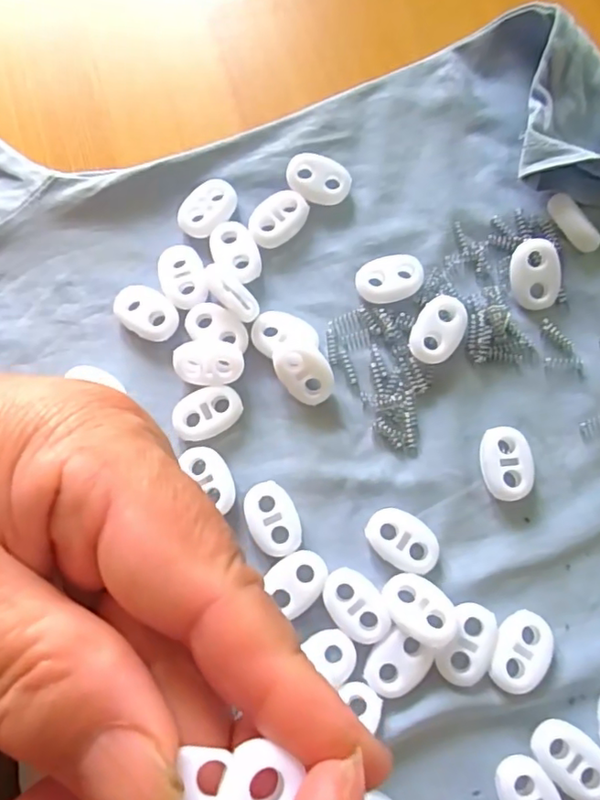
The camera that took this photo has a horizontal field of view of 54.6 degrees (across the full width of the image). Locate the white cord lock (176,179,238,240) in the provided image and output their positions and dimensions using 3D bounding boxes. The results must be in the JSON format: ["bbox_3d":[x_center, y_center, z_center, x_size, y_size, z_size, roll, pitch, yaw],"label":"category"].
[{"bbox_3d":[-0.032,-0.065,0.197,0.015,0.004,0.021,40,82,9],"label":"white cord lock"}]

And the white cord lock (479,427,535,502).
[{"bbox_3d":[0.063,0.020,0.179,0.015,0.007,0.021,1,77,1],"label":"white cord lock"}]

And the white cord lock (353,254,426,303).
[{"bbox_3d":[0.029,-0.040,0.192,0.022,0.006,0.014,-8,77,-1],"label":"white cord lock"}]

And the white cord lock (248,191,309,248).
[{"bbox_3d":[-0.007,-0.061,0.197,0.022,0.006,0.014,-43,80,-7],"label":"white cord lock"}]

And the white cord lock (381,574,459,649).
[{"bbox_3d":[0.034,0.060,0.165,0.015,0.006,0.021,-41,62,-17],"label":"white cord lock"}]

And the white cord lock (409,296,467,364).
[{"bbox_3d":[0.044,-0.022,0.185,0.015,0.010,0.020,26,78,7],"label":"white cord lock"}]

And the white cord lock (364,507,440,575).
[{"bbox_3d":[0.031,0.042,0.174,0.022,0.005,0.015,28,79,7],"label":"white cord lock"}]

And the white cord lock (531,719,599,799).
[{"bbox_3d":[0.074,0.099,0.159,0.015,0.006,0.021,-37,79,-6],"label":"white cord lock"}]

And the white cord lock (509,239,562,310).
[{"bbox_3d":[0.076,-0.041,0.189,0.015,0.004,0.022,1,98,18],"label":"white cord lock"}]

